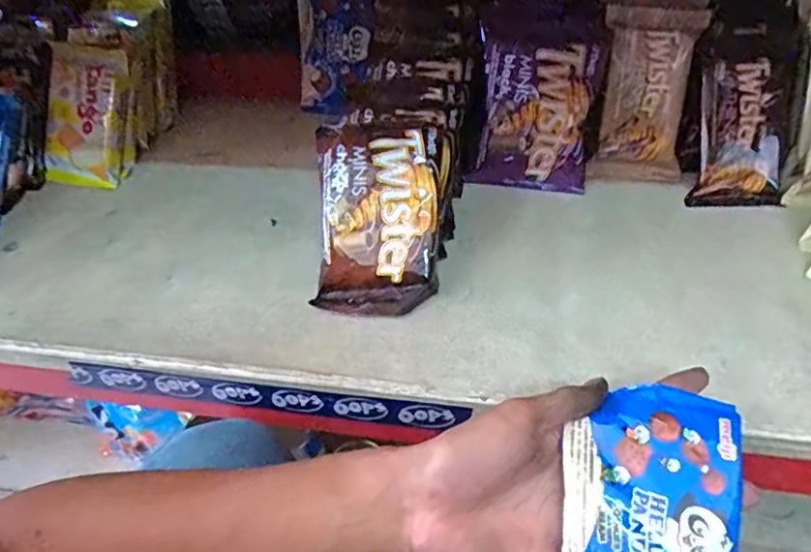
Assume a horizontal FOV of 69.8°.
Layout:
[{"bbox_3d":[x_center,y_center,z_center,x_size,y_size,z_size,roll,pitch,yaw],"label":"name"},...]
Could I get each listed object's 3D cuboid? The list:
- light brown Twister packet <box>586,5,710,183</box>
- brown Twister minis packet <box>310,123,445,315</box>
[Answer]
[{"bbox_3d":[0.203,-0.152,0.496,0.072,0.141,0.020,8,18,14],"label":"light brown Twister packet"},{"bbox_3d":[-0.020,-0.044,0.442,0.098,0.022,0.145,1,90,10],"label":"brown Twister minis packet"}]

